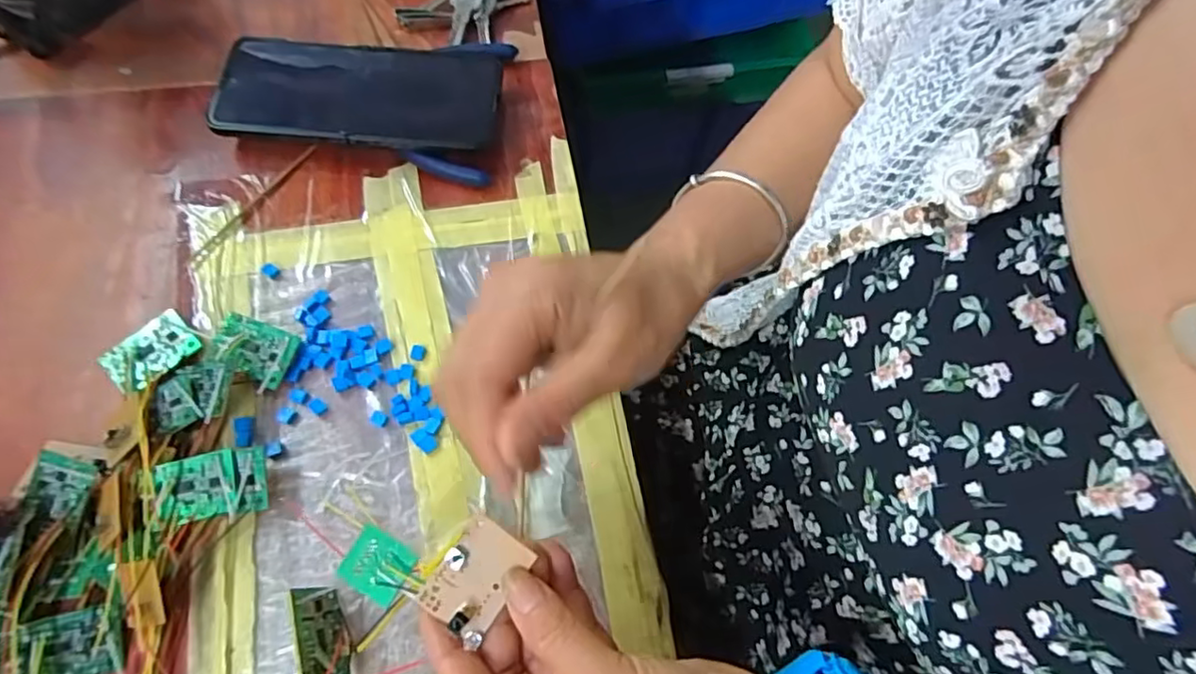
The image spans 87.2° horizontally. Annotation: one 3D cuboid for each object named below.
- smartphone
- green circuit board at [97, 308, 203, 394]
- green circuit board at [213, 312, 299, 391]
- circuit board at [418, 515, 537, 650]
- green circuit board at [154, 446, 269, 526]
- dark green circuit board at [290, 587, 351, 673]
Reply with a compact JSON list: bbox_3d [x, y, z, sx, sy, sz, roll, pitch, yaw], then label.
[{"bbox_3d":[-0.154,-0.159,0.406,0.174,0.010,0.085,0,66,-3],"label":"smartphone"},{"bbox_3d":[-0.241,0.008,0.339,0.045,0.004,0.030,-40,79,-14],"label":"green circuit board"},{"bbox_3d":[-0.187,0.007,0.340,0.045,0.006,0.031,22,77,7],"label":"green circuit board"},{"bbox_3d":[-0.050,0.094,0.249,0.032,0.011,0.041,33,86,13],"label":"circuit board"},{"bbox_3d":[-0.188,0.072,0.306,0.049,0.004,0.031,-10,72,-8],"label":"green circuit board"},{"bbox_3d":[-0.121,0.133,0.279,0.008,0.027,0.042,-35,57,12],"label":"dark green circuit board"}]

